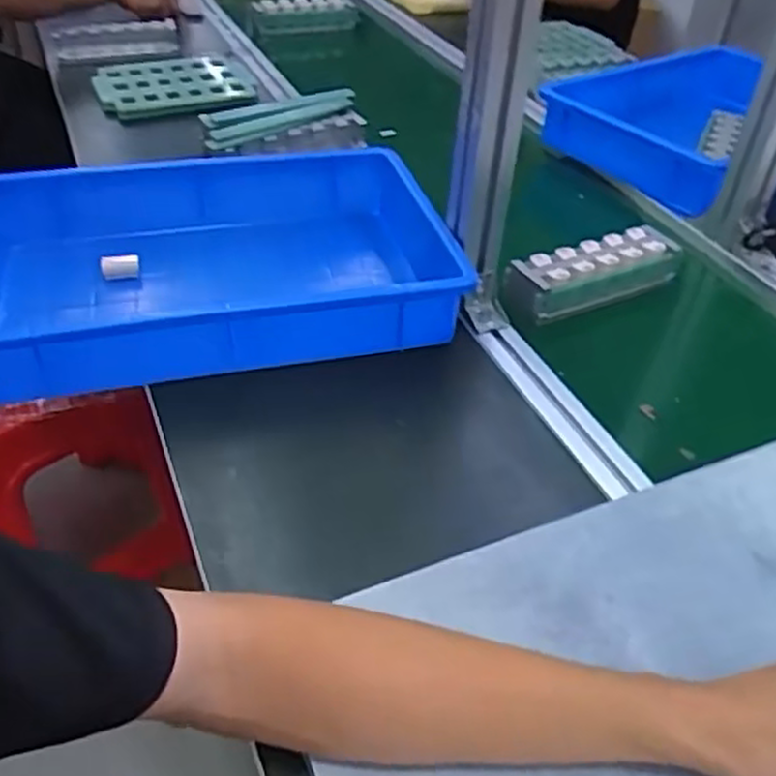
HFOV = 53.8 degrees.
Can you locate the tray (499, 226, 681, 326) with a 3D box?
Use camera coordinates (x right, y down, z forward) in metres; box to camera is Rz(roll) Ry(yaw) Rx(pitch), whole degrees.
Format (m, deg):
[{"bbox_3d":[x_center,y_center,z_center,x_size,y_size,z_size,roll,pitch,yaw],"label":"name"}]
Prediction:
[{"bbox_3d":[0.207,-0.118,0.783,0.192,0.050,0.057,-20,46,-25],"label":"tray"}]

